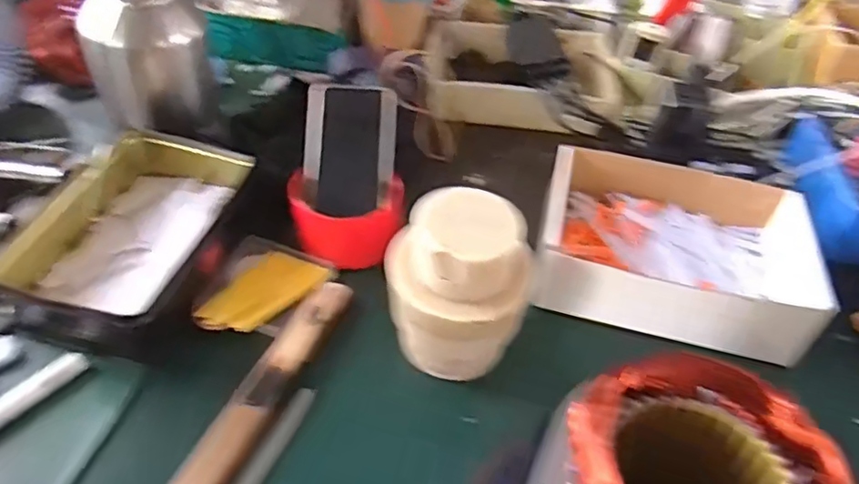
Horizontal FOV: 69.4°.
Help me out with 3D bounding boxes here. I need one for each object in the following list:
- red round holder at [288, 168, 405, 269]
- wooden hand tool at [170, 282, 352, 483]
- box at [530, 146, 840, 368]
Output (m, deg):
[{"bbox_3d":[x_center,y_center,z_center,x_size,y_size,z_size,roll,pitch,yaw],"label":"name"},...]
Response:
[{"bbox_3d":[-0.083,-0.017,0.622,0.111,0.056,0.082,0,46,-5],"label":"red round holder"},{"bbox_3d":[-0.138,0.130,0.492,0.035,0.022,0.277,19,47,13],"label":"wooden hand tool"},{"bbox_3d":[0.239,-0.002,0.612,0.247,0.061,0.196,11,46,6],"label":"box"}]

